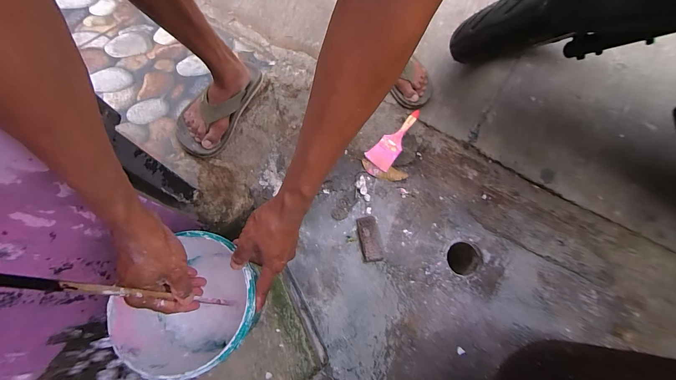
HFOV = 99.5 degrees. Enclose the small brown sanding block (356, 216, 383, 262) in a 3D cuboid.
[{"bbox_3d":[0.072,0.116,0.677,0.044,0.029,0.105,-7,73,-4],"label":"small brown sanding block"}]

